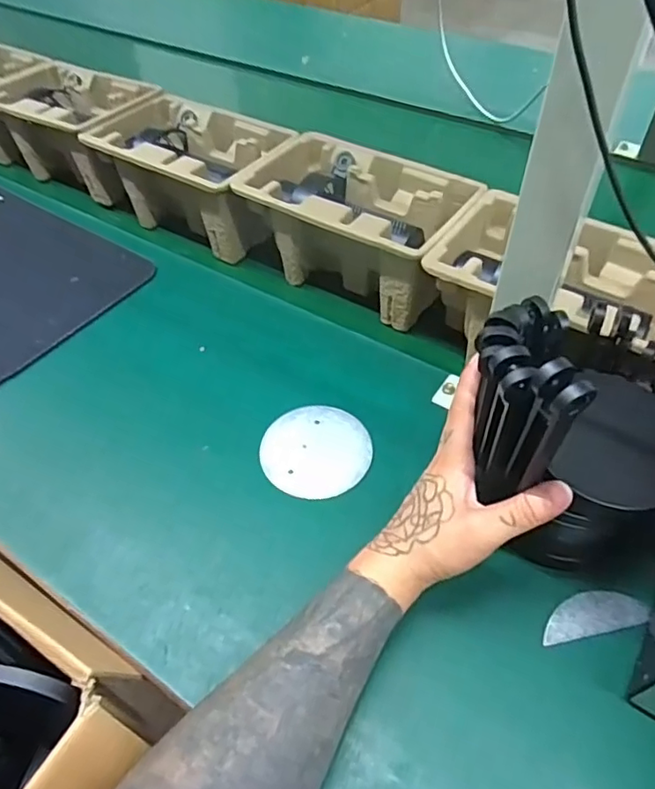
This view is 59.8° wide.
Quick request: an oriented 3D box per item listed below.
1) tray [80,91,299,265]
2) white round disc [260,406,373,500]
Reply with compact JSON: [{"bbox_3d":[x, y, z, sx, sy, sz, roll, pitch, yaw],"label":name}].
[{"bbox_3d":[-0.160,-0.270,0.696,0.243,0.100,0.152,26,55,22],"label":"tray"},{"bbox_3d":[-0.009,0.047,0.487,0.090,0.004,0.091,-1,50,1],"label":"white round disc"}]

